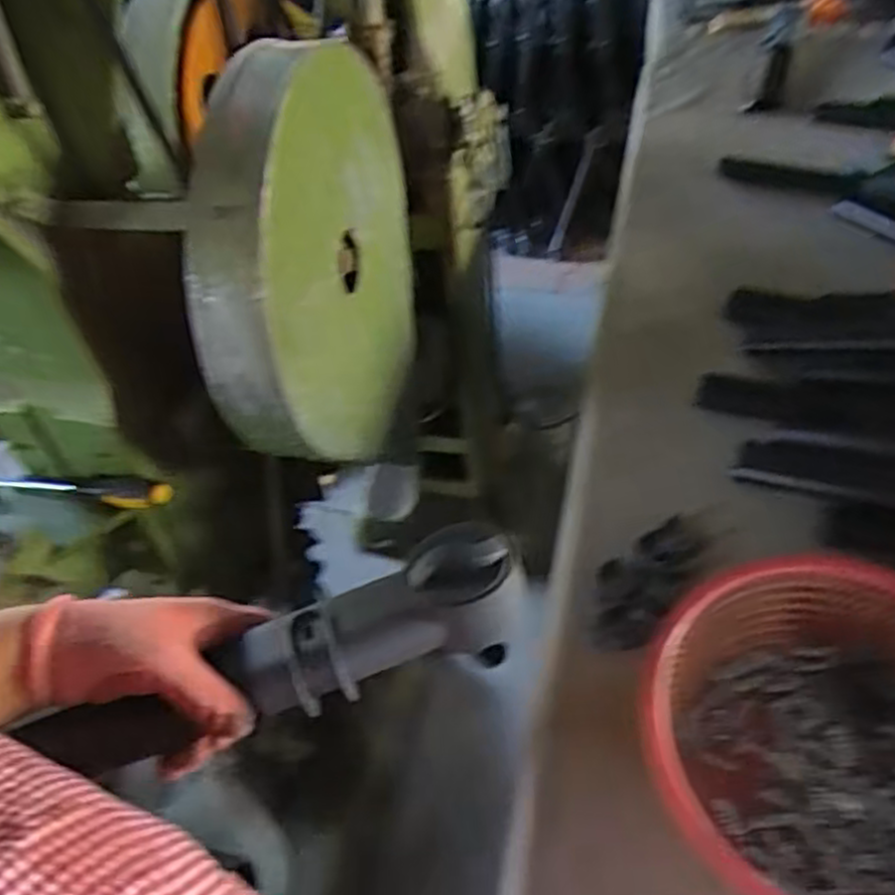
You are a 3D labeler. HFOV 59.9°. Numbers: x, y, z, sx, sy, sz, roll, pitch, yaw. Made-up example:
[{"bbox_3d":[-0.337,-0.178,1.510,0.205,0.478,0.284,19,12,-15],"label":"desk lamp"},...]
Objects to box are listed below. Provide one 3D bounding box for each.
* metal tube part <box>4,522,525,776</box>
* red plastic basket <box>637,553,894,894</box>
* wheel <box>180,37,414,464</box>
[{"bbox_3d":[-0.088,0.123,0.443,0.278,0.052,0.060,-21,48,-2],"label":"metal tube part"},{"bbox_3d":[0.313,0.239,0.610,0.291,0.088,0.288,-3,47,3],"label":"red plastic basket"},{"bbox_3d":[-0.141,-0.198,0.815,0.088,0.389,0.400,5,48,11],"label":"wheel"}]

